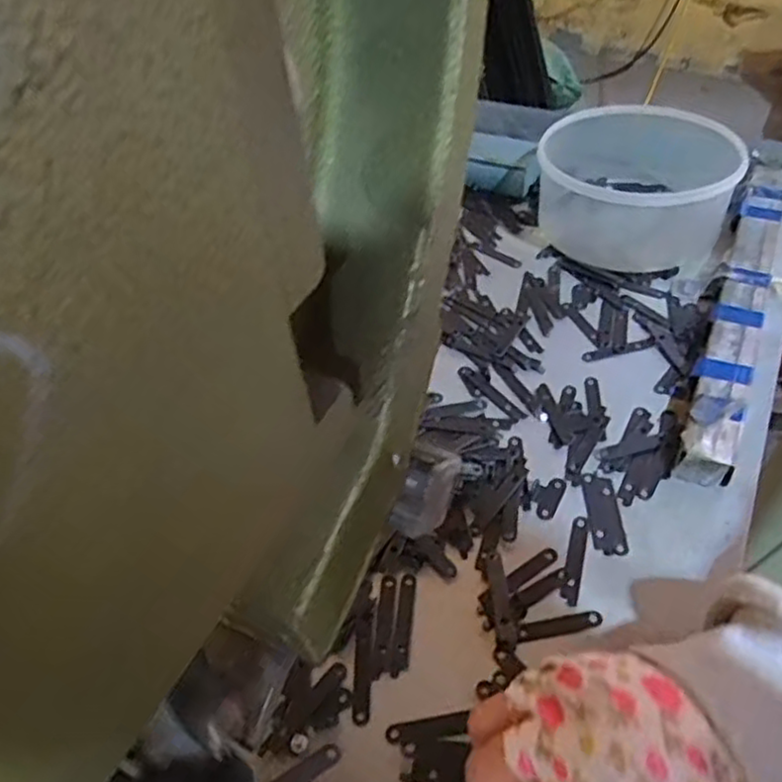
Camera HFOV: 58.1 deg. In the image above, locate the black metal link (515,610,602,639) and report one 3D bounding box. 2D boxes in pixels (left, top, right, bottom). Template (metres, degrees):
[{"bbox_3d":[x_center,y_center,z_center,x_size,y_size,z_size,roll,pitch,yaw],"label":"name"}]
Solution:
[{"bbox_3d":[0.084,0.116,0.350,0.042,0.004,0.008,-9,48,-5],"label":"black metal link"}]

